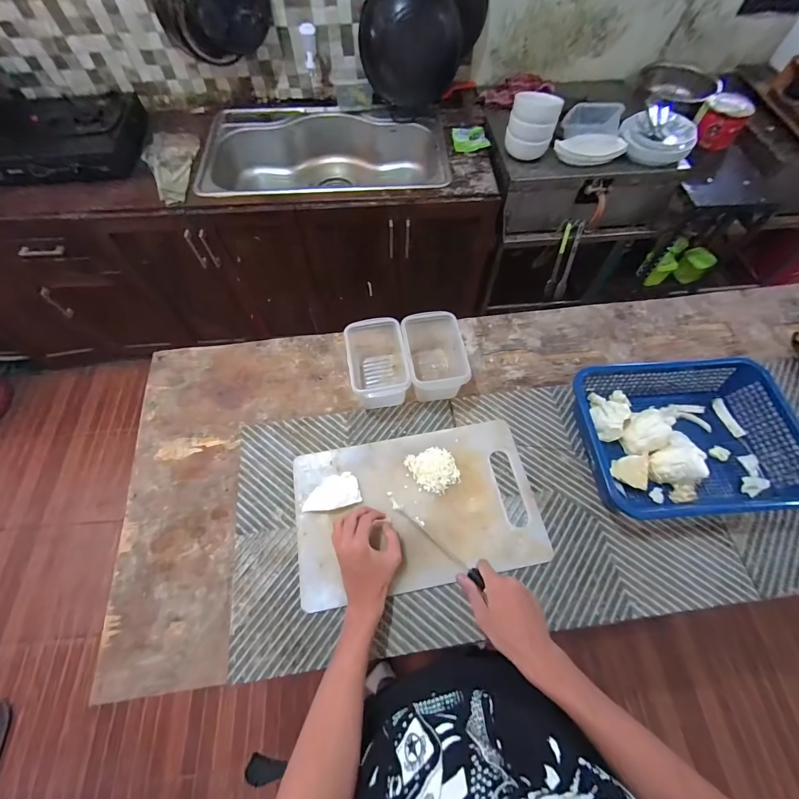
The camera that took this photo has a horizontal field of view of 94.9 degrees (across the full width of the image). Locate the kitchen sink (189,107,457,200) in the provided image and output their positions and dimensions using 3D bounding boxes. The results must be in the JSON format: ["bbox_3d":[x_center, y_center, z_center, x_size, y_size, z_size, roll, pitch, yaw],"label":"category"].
[{"bbox_3d":[-0.250,-0.810,1.351,0.830,0.244,0.500,5,63,3],"label":"kitchen sink"}]

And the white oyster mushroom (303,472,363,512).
[{"bbox_3d":[-0.116,0.159,0.618,0.094,0.016,0.054,-14,64,-5],"label":"white oyster mushroom"}]

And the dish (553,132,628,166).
[{"bbox_3d":[0.594,-0.784,1.140,0.204,0.079,0.046,4,63,2],"label":"dish"}]

